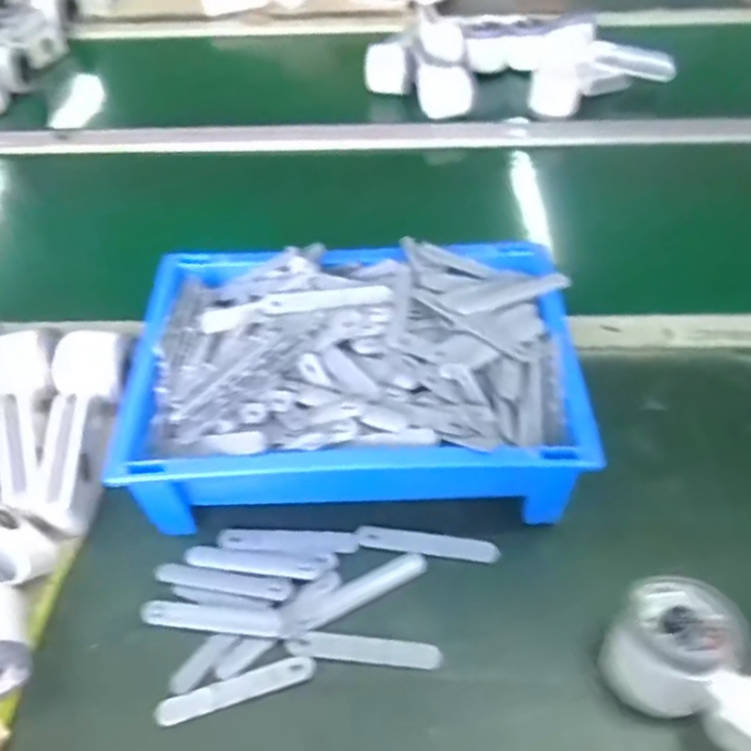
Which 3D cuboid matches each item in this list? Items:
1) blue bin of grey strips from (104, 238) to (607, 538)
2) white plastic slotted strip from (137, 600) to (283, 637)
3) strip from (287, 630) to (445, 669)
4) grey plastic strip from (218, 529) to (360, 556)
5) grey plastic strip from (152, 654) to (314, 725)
[{"bbox_3d":[-0.014,0.001,0.511,0.304,0.095,0.203,-2,51,2],"label":"blue bin of grey strips"},{"bbox_3d":[-0.106,0.157,0.445,0.094,0.004,0.017,4,51,6],"label":"white plastic slotted strip"},{"bbox_3d":[-0.007,0.172,0.429,0.095,0.004,0.015,4,51,6],"label":"strip"},{"bbox_3d":[-0.061,0.117,0.479,0.097,0.004,0.018,1,51,3],"label":"grey plastic strip"},{"bbox_3d":[-0.084,0.191,0.415,0.095,0.004,0.017,-15,52,-9],"label":"grey plastic strip"}]

